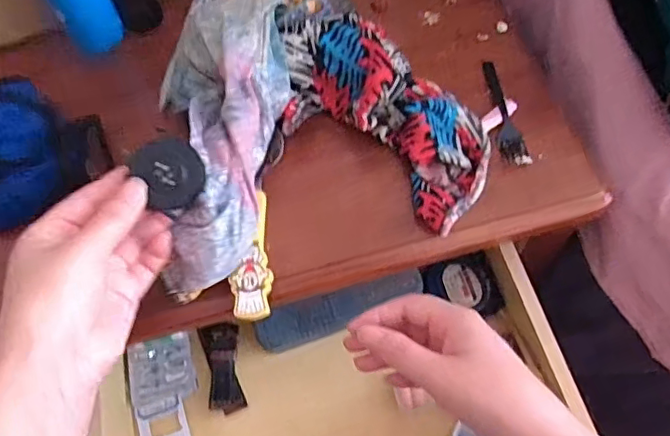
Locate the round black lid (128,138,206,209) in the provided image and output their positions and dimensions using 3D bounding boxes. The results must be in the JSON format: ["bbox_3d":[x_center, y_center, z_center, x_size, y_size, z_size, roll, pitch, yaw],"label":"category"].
[{"bbox_3d":[-0.100,-0.029,0.345,0.041,0.007,0.041,0,92,-1],"label":"round black lid"}]

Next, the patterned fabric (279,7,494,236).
[{"bbox_3d":[0.036,-0.082,0.432,0.195,0.072,0.104,43,72,6],"label":"patterned fabric"}]

